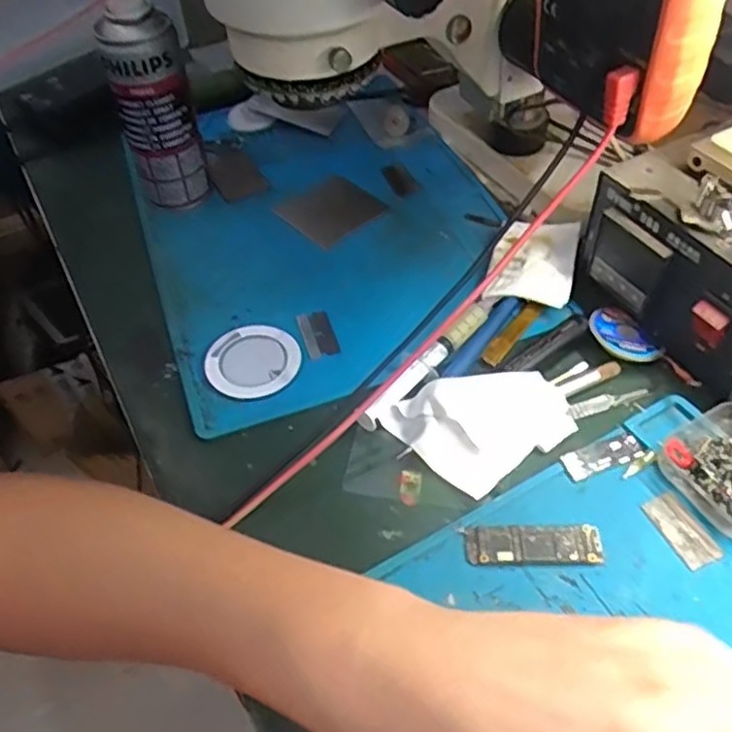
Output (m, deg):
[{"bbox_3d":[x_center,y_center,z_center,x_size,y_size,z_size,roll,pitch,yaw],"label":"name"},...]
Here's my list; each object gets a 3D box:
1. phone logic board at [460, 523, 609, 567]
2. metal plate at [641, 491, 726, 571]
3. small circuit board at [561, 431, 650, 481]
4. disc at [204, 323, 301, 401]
[{"bbox_3d":[0.081,0.086,0.333,0.064,0.005,0.019,-2,49,3],"label":"phone logic board"},{"bbox_3d":[0.153,0.079,0.334,0.018,0.004,0.038,-21,51,-13],"label":"metal plate"},{"bbox_3d":[0.126,0.047,0.365,0.043,0.004,0.016,-16,50,-9],"label":"small circuit board"},{"bbox_3d":[-0.069,-0.003,0.420,0.055,0.009,0.051,-2,49,3],"label":"disc"}]

